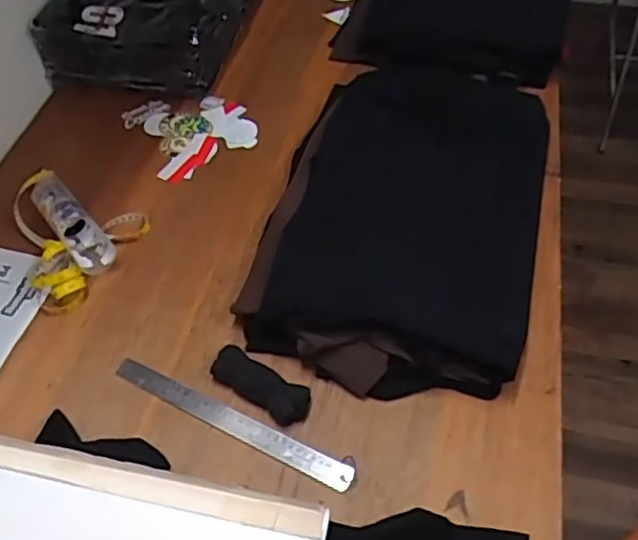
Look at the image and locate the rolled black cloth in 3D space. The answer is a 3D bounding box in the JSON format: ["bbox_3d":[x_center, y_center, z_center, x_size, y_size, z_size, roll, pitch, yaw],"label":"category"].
[{"bbox_3d":[-0.070,0.138,0.804,0.127,0.029,0.045,27,59,22],"label":"rolled black cloth"}]

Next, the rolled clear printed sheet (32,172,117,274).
[{"bbox_3d":[-0.363,-0.074,0.966,0.058,0.049,0.203,-35,58,-21],"label":"rolled clear printed sheet"}]

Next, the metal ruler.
[{"bbox_3d":[-0.106,0.178,0.792,0.320,0.007,0.032,22,57,19],"label":"metal ruler"}]

